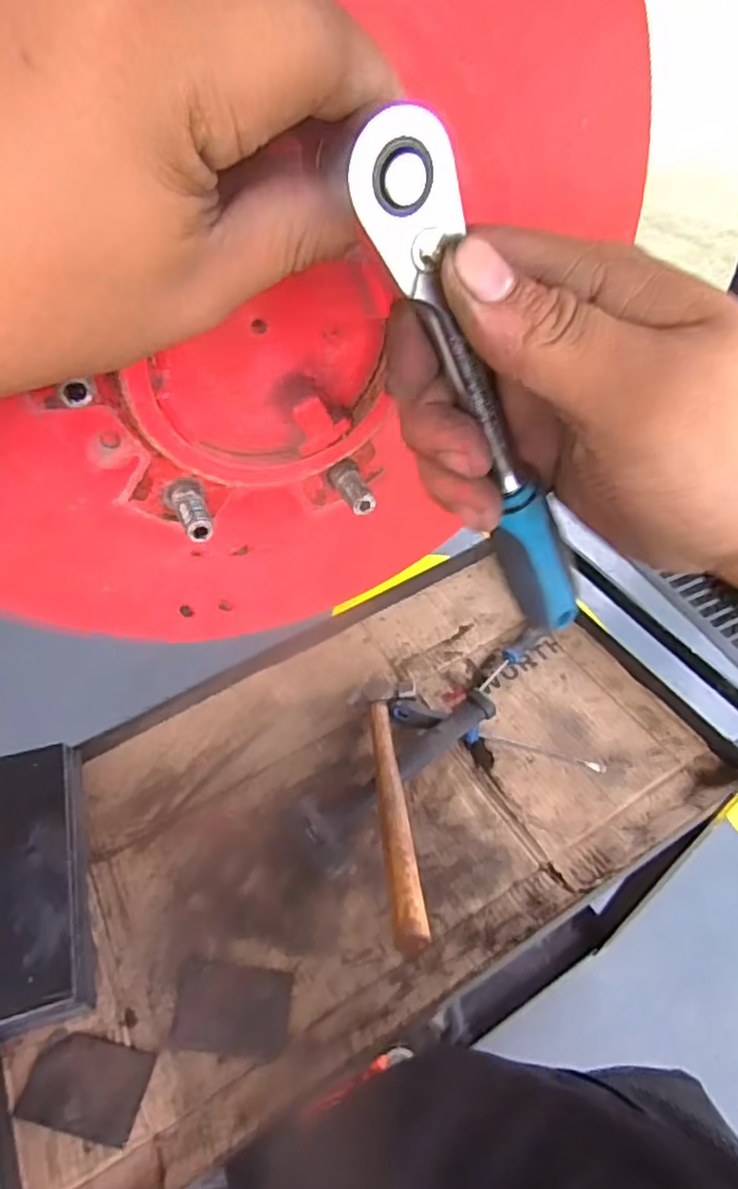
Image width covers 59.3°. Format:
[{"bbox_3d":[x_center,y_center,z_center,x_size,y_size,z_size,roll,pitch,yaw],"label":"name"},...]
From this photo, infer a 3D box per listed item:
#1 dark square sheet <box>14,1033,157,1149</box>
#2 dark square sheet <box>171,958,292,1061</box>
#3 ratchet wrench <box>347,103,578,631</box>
[{"bbox_3d":[-0.257,0.447,0.591,0.105,0.004,0.066,12,51,6],"label":"dark square sheet"},{"bbox_3d":[-0.133,0.405,0.635,0.113,0.006,0.072,2,50,7],"label":"dark square sheet"},{"bbox_3d":[0.039,-0.046,0.198,0.022,0.180,0.016,-12,46,21],"label":"ratchet wrench"}]

